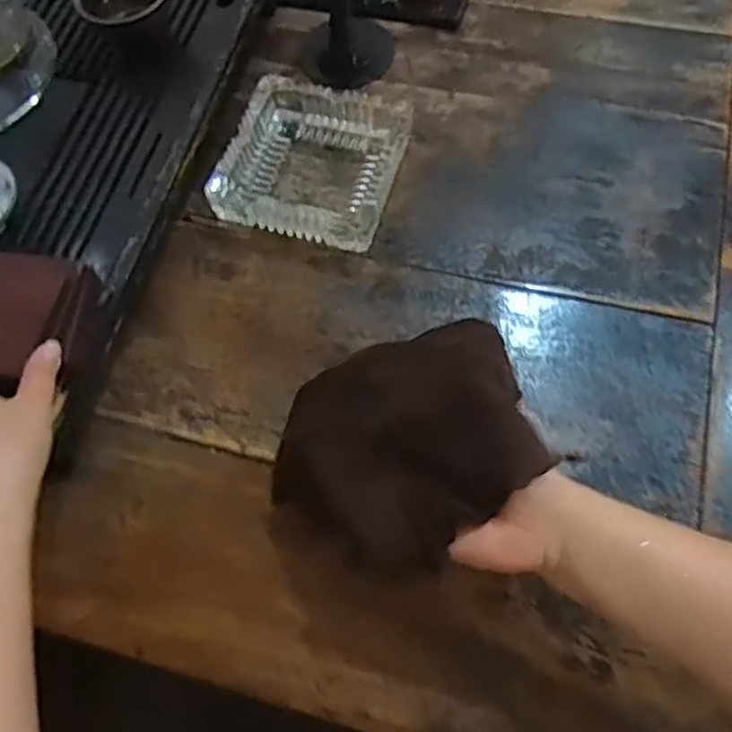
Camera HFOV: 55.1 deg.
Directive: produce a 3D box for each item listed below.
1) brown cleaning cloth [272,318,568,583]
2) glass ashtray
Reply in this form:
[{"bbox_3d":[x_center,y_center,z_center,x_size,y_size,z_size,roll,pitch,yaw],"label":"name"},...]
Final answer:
[{"bbox_3d":[0.029,0.053,0.438,0.152,0.055,0.129,-22,72,12],"label":"brown cleaning cloth"},{"bbox_3d":[-0.048,-0.187,0.642,0.155,0.034,0.160,11,66,8],"label":"glass ashtray"}]

